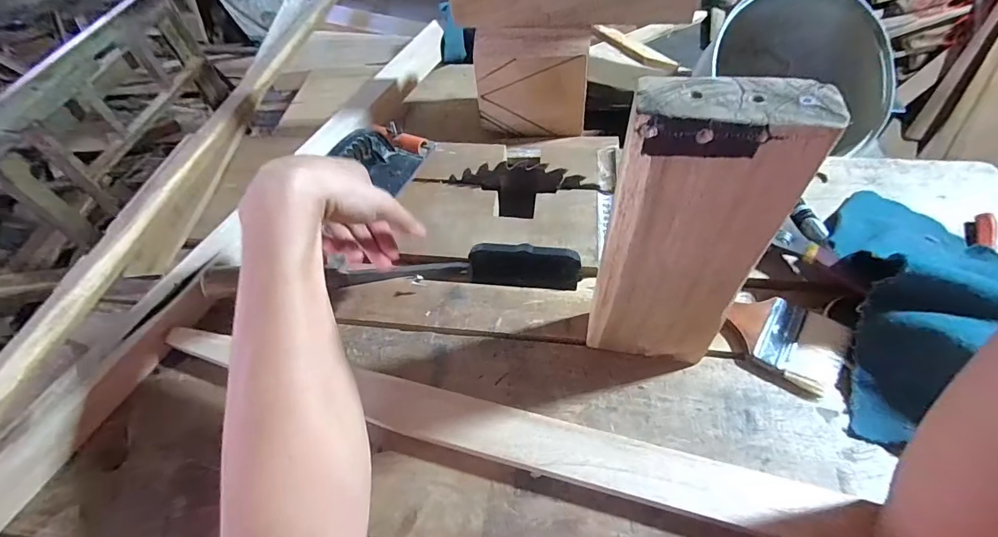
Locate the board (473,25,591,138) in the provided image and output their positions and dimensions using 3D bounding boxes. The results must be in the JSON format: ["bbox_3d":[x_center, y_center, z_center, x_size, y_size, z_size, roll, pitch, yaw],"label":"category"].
[{"bbox_3d":[0.041,-0.231,0.562,0.138,0.137,0.023,8,55,10],"label":"board"}]

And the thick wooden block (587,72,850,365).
[{"bbox_3d":[0.124,-0.011,0.313,0.094,0.237,0.050,7,55,9],"label":"thick wooden block"}]

